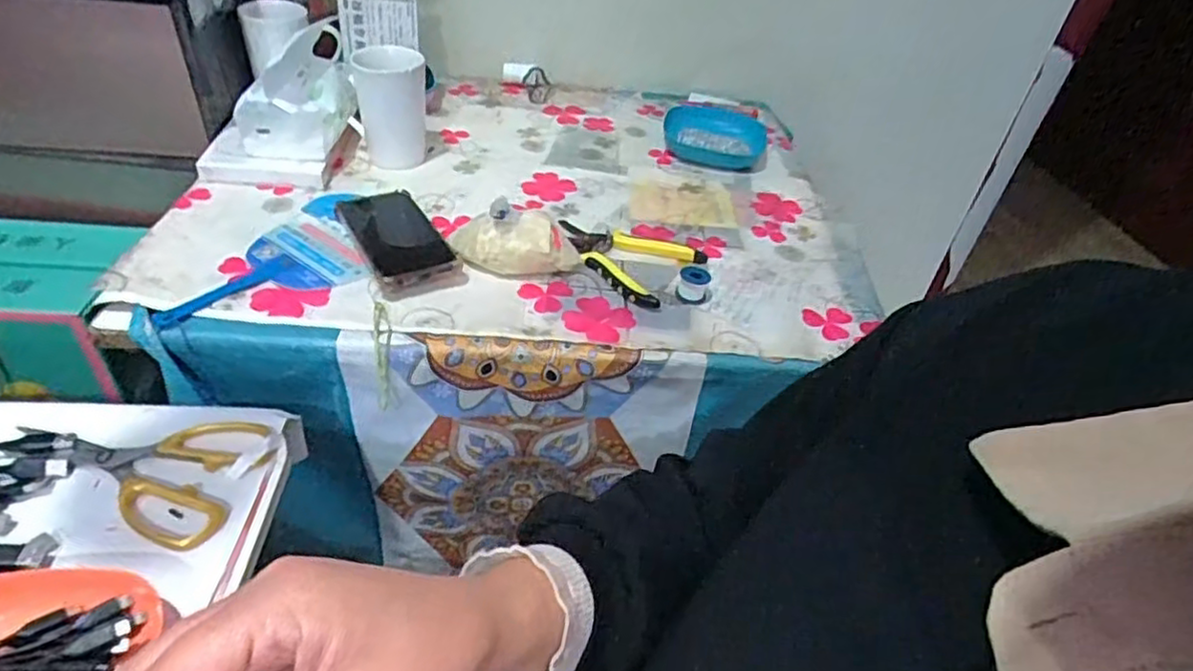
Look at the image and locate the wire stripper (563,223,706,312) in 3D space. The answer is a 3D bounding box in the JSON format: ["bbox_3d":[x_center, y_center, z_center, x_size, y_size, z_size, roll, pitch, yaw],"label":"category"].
[{"bbox_3d":[0.027,-0.075,0.693,0.150,0.016,0.110,16,42,9],"label":"wire stripper"}]

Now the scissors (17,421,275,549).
[{"bbox_3d":[-0.330,0.089,0.488,0.168,0.012,0.101,12,41,5],"label":"scissors"}]

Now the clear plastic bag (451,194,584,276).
[{"bbox_3d":[-0.079,-0.096,0.667,0.126,0.063,0.051,6,41,-2],"label":"clear plastic bag"}]

